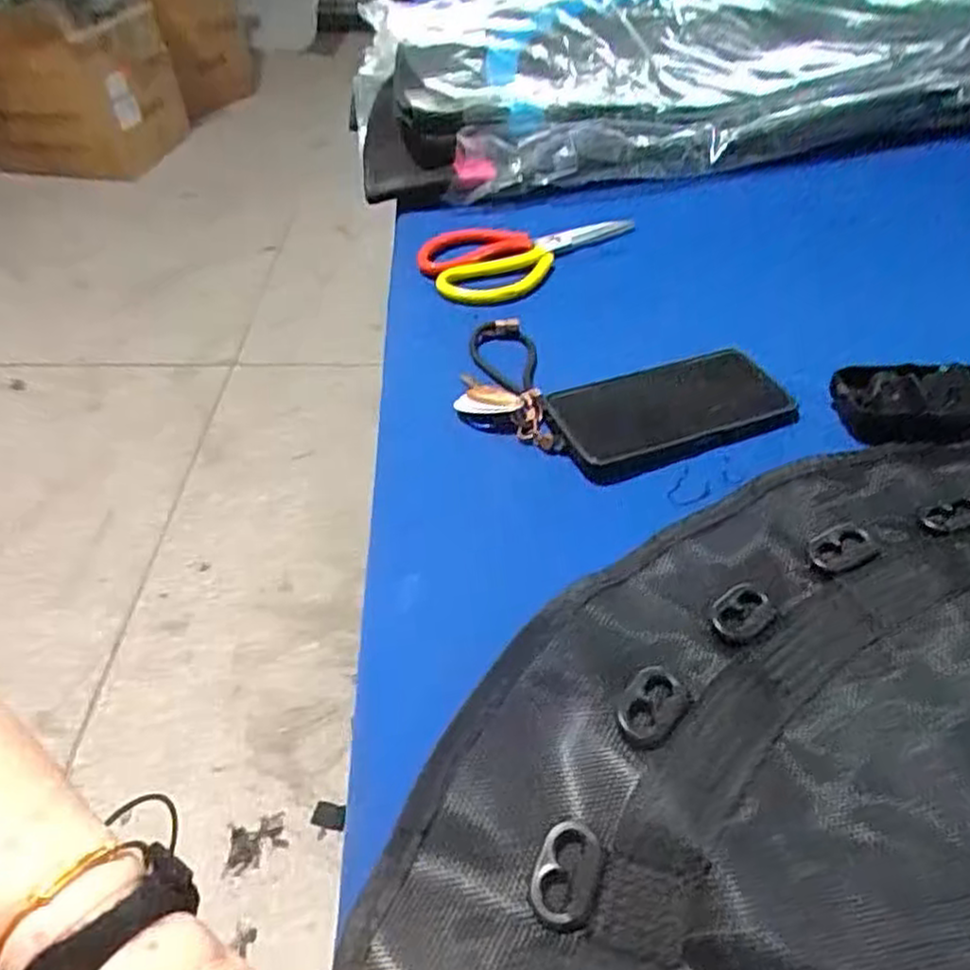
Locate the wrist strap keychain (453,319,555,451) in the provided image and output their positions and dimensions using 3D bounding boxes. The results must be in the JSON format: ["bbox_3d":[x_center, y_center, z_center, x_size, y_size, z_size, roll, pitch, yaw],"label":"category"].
[{"bbox_3d":[0.011,-0.078,0.541,0.060,0.014,0.140,-2,45,-1],"label":"wrist strap keychain"}]

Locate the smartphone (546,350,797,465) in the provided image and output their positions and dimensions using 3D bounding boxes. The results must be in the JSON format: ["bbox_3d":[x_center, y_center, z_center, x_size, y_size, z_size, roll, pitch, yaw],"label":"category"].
[{"bbox_3d":[0.127,-0.055,0.519,0.157,0.015,0.067,-15,47,-13],"label":"smartphone"}]

